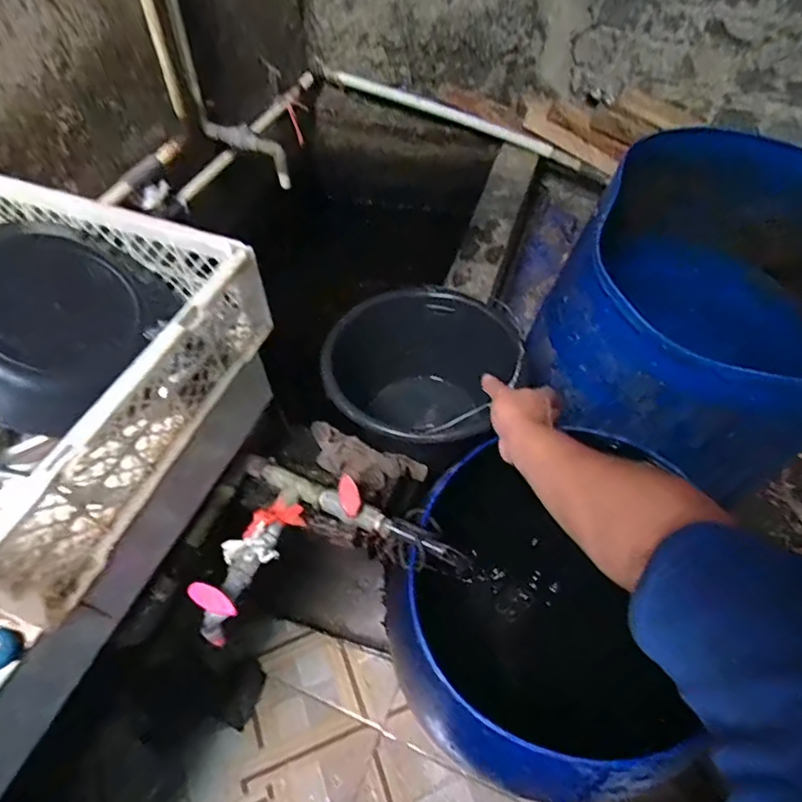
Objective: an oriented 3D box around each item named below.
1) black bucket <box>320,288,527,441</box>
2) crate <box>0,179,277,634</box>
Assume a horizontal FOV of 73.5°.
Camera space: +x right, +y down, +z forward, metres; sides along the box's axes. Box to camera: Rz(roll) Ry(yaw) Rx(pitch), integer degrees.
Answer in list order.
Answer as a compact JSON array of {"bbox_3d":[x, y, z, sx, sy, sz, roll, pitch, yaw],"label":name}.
[{"bbox_3d":[0.025,-0.016,0.884,0.286,0.258,0.276,3,58,1],"label":"black bucket"},{"bbox_3d":[-0.468,-0.062,0.576,0.495,0.139,0.390,19,60,11],"label":"crate"}]

